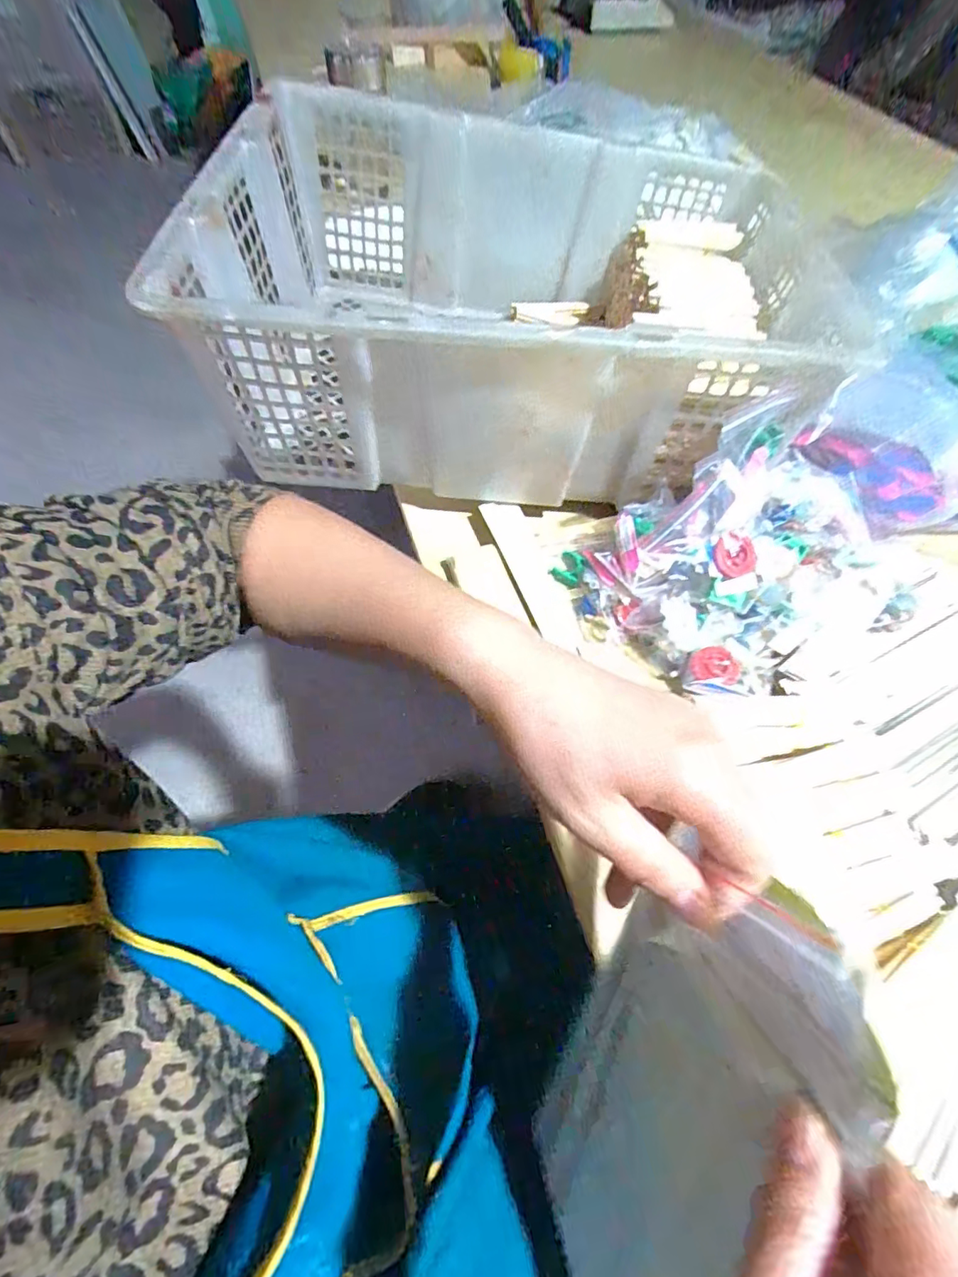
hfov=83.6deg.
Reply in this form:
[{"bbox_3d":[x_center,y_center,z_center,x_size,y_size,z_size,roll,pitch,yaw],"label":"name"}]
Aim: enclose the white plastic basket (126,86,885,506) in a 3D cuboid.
[{"bbox_3d":[0.037,-0.315,0.483,0.457,0.178,0.385,4,60,0],"label":"white plastic basket"}]

